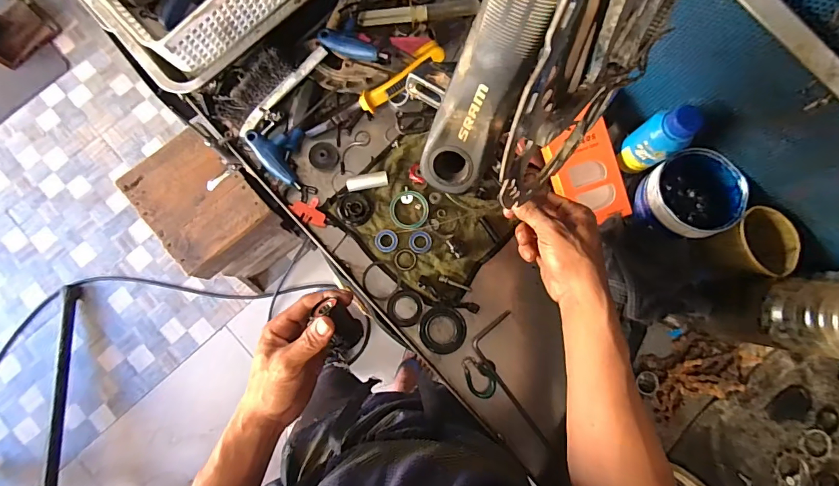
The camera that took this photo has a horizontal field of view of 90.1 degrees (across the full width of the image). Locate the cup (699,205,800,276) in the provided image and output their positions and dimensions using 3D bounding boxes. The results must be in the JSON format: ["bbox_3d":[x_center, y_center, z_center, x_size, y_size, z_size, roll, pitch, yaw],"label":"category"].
[{"bbox_3d":[0.398,0.004,0.517,0.078,0.086,0.071,0,83,-1],"label":"cup"}]

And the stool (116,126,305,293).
[{"bbox_3d":[-0.556,-0.076,1.217,0.240,0.391,0.337,-41,85,-6],"label":"stool"}]

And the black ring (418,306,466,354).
[{"bbox_3d":[0.031,0.113,0.539,0.058,0.008,0.059,0,83,-1],"label":"black ring"}]

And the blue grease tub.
[{"bbox_3d":[0.325,-0.057,0.514,0.104,0.072,0.095,0,83,-1],"label":"blue grease tub"}]

